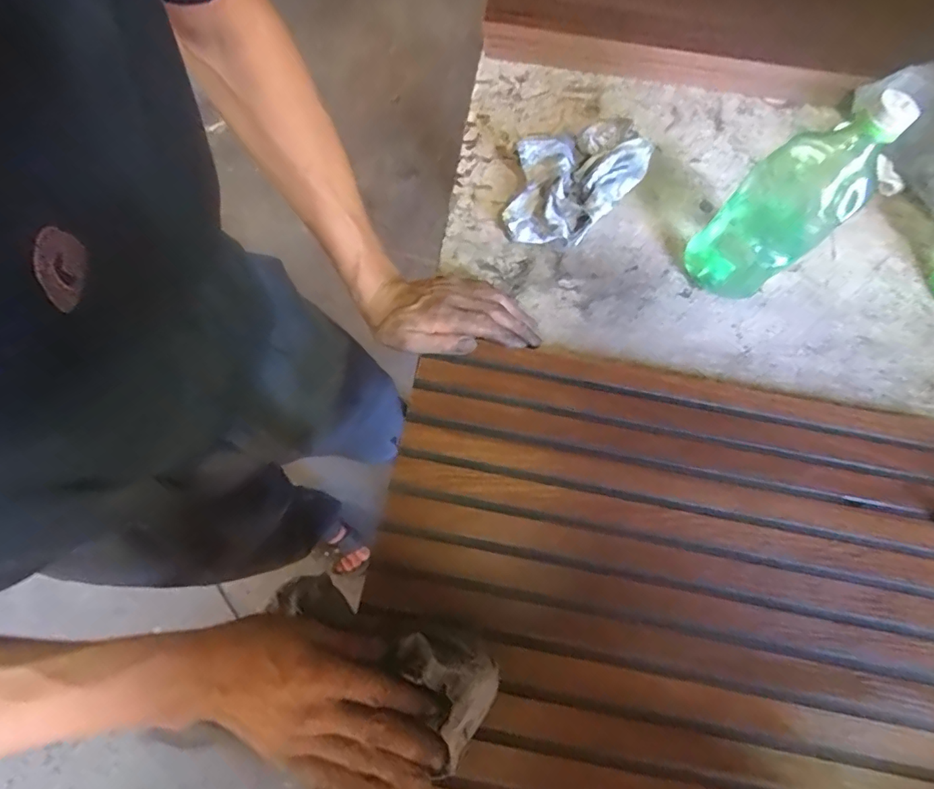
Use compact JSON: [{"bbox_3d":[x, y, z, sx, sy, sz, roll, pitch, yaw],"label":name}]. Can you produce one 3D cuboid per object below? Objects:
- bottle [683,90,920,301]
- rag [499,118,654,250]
[{"bbox_3d":[0.284,-0.171,0.463,0.078,0.200,0.092,-38,72,-16],"label":"bottle"},{"bbox_3d":[0.110,-0.238,0.566,0.123,0.051,0.184,40,71,15],"label":"rag"}]

